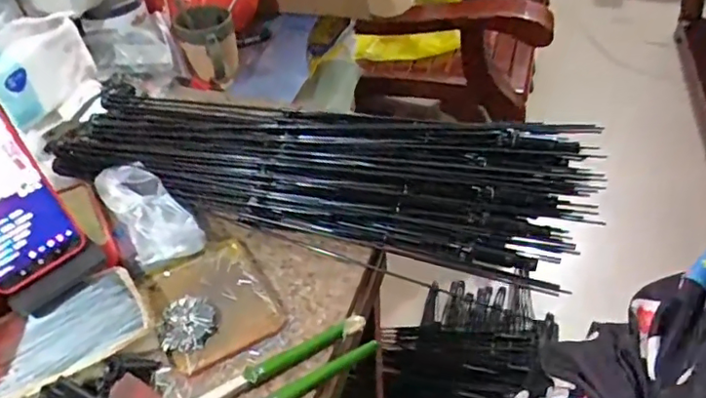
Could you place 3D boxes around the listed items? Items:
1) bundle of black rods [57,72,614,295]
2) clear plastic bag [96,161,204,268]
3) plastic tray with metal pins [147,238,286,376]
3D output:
[{"bbox_3d":[-0.048,-0.041,0.614,0.575,0.086,0.179,11,46,16],"label":"bundle of black rods"},{"bbox_3d":[-0.199,0.012,0.551,0.060,0.025,0.117,-37,71,-28],"label":"clear plastic bag"},{"bbox_3d":[-0.128,0.090,0.515,0.100,0.015,0.121,-26,48,-19],"label":"plastic tray with metal pins"}]

